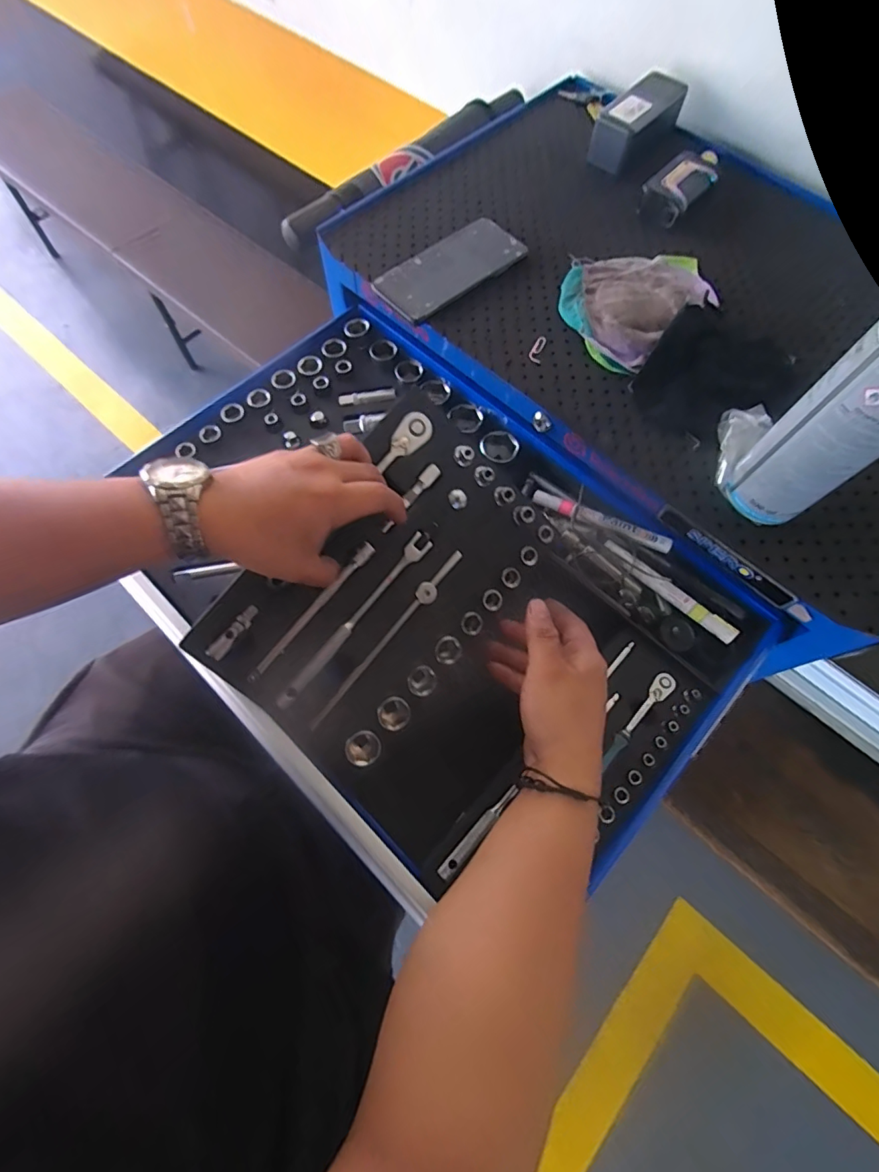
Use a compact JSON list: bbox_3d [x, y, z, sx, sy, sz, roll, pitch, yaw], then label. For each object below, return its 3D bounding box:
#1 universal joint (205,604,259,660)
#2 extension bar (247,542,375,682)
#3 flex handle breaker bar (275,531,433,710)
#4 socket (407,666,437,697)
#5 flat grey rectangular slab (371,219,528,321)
[{"bbox_3d":[-0.165,0.037,0.393,0.011,0.007,0.052,39,85,13],"label":"universal joint"},{"bbox_3d":[-0.106,0.021,0.407,0.009,0.007,0.145,40,85,13],"label":"extension bar"},{"bbox_3d":[-0.072,0.029,0.417,0.014,0.009,0.184,40,84,13],"label":"flex handle breaker bar"},{"bbox_3d":[-0.015,0.082,0.420,0.025,0.023,0.022,-3,68,-3],"label":"socket"},{"bbox_3d":[0.012,-0.341,0.522,0.158,0.011,0.078,-37,74,-15],"label":"flat grey rectangular slab"}]

